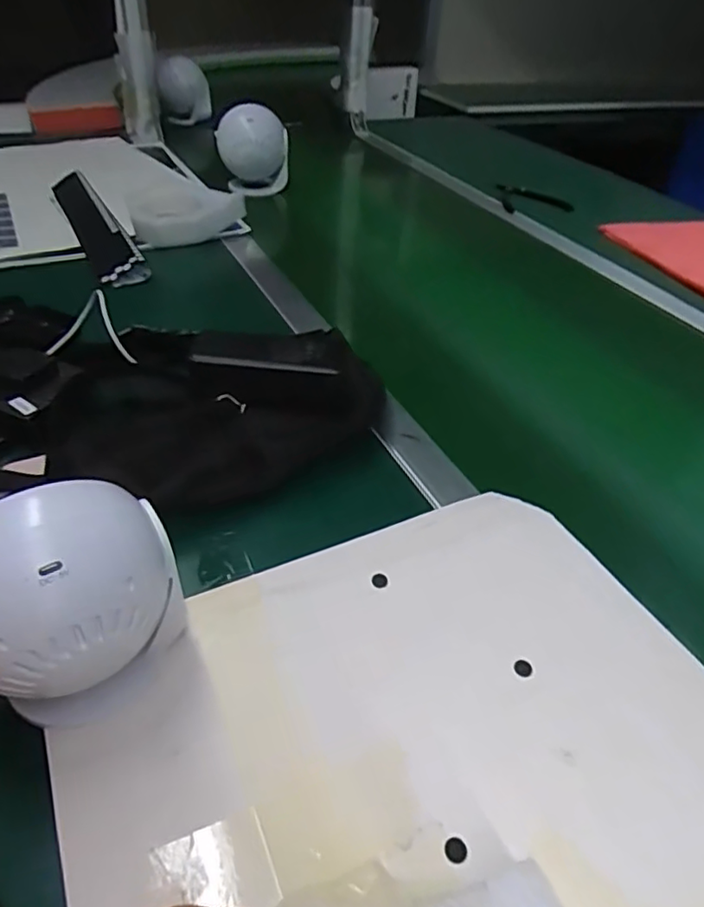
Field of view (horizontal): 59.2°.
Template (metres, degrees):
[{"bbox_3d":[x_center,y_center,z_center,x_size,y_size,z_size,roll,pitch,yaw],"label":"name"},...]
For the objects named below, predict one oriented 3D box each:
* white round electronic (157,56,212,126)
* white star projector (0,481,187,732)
[{"bbox_3d":[-0.352,-0.761,1.298,0.103,0.117,0.119,-6,39,-11],"label":"white round electronic"},{"bbox_3d":[-0.140,0.080,0.304,0.093,0.122,0.085,0,38,-3],"label":"white star projector"}]

